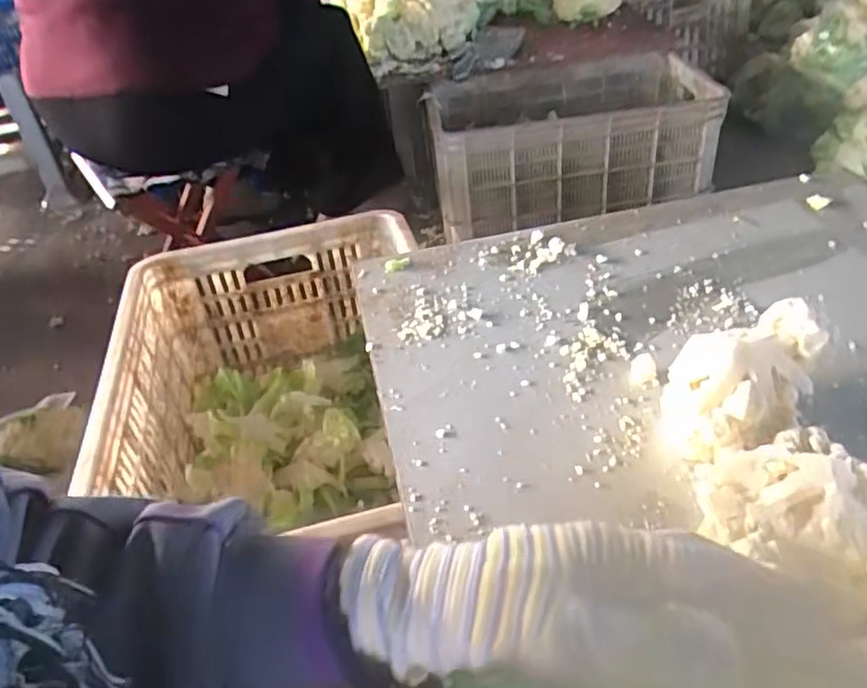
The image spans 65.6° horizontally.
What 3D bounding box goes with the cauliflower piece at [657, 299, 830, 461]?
[{"bbox_3d":[0.216,0.028,0.480,0.115,0.082,0.074,-21,40,-18],"label":"cauliflower piece"}]

